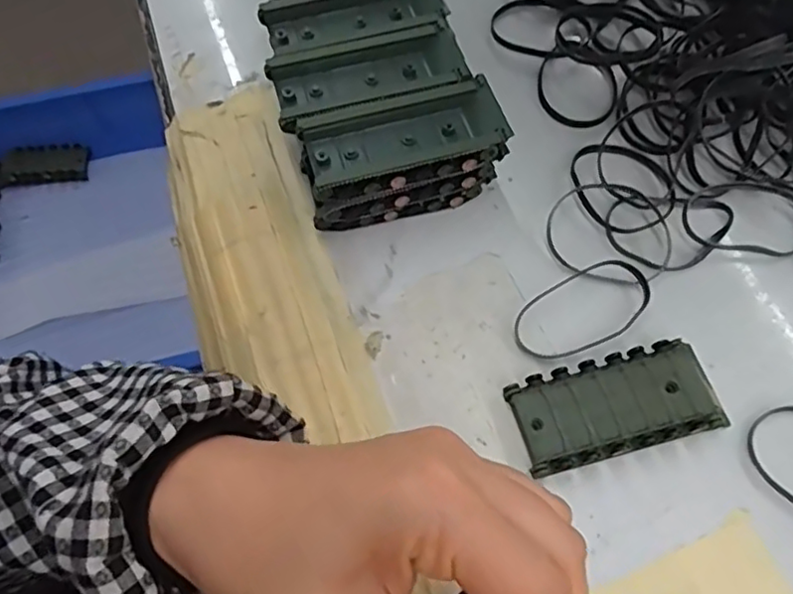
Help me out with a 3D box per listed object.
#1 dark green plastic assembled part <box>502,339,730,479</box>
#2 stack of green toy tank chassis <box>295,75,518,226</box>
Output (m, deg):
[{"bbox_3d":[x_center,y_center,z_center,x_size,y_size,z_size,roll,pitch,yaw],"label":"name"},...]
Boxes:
[{"bbox_3d":[0.101,0.050,0.290,0.092,0.014,0.043,-14,64,-6],"label":"dark green plastic assembled part"},{"bbox_3d":[0.002,-0.072,0.332,0.101,0.050,0.047,-16,64,-7],"label":"stack of green toy tank chassis"}]

